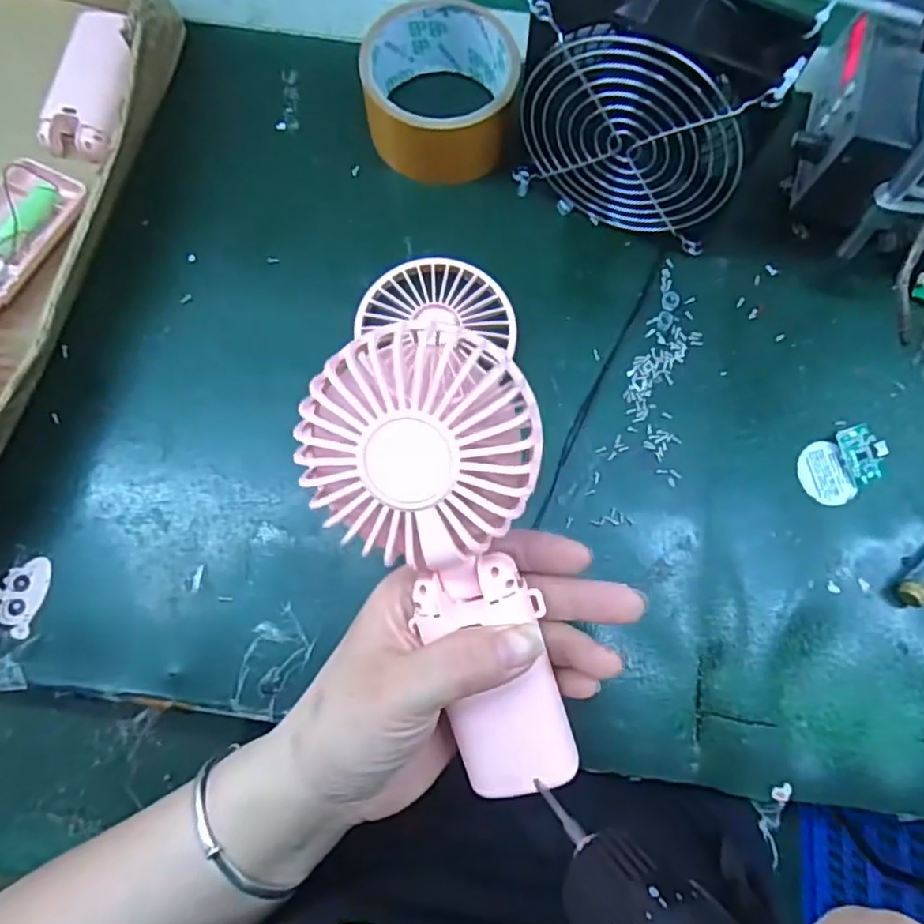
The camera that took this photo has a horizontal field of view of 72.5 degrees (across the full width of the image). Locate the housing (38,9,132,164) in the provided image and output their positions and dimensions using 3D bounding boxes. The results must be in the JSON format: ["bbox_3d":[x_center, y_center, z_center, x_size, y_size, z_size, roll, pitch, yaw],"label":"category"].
[{"bbox_3d":[-0.222,-0.226,0.384,0.047,0.022,0.095,10,76,2],"label":"housing"}]

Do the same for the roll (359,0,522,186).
[{"bbox_3d":[-0.014,-0.210,0.369,0.083,0.047,0.096,11,76,3],"label":"roll"}]

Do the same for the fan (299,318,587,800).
[{"bbox_3d":[0.000,0.039,0.228,0.080,0.029,0.174,-18,103,-4],"label":"fan"}]

